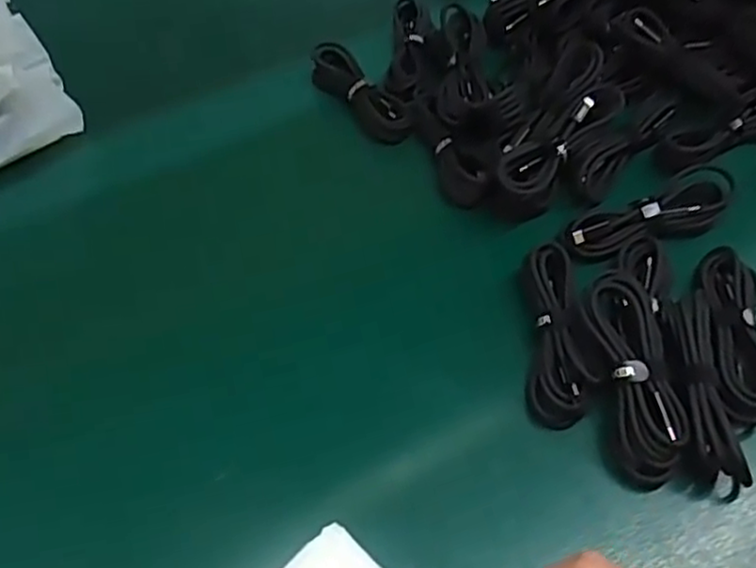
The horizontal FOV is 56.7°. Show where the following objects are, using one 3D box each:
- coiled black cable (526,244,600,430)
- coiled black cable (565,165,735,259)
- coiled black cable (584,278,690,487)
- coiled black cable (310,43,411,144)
[{"bbox_3d":[0.104,0.026,0.409,0.029,0.019,0.111,3,55,3],"label":"coiled black cable"},{"bbox_3d":[0.184,-0.047,0.460,0.120,0.015,0.042,-25,58,-16],"label":"coiled black cable"},{"bbox_3d":[0.140,0.048,0.382,0.034,0.018,0.112,-5,54,-3],"label":"coiled black cable"},{"bbox_3d":[-0.014,-0.150,0.552,0.031,0.023,0.113,-30,59,-19],"label":"coiled black cable"}]

